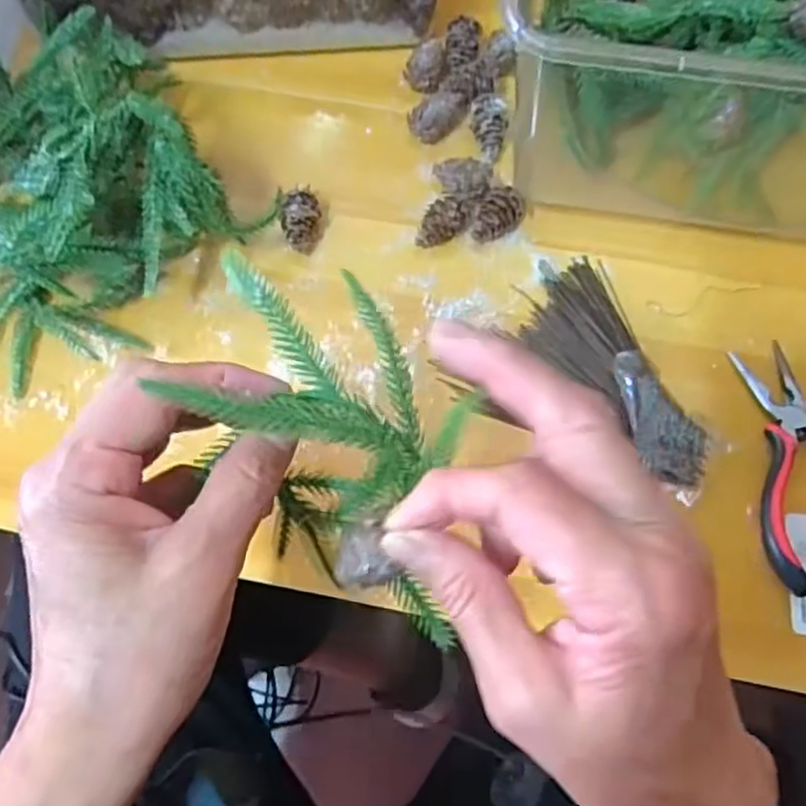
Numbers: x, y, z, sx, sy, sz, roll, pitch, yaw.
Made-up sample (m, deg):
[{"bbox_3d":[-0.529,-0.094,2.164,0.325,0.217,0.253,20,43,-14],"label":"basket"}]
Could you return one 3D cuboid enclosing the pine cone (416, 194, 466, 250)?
[{"bbox_3d":[0.023,-0.101,0.401,0.020,0.023,0.029,35,75,11],"label":"pine cone"}]

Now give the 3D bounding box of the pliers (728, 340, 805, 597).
[{"bbox_3d":[0.220,0.029,0.360,0.085,0.022,0.128,-6,71,-2],"label":"pliers"}]

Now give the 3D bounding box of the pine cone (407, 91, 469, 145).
[{"bbox_3d":[0.022,-0.174,0.428,0.038,0.021,0.021,-37,75,-11],"label":"pine cone"}]

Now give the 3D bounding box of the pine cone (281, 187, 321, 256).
[{"bbox_3d":[-0.059,-0.103,0.404,0.019,0.025,0.035,0,71,0],"label":"pine cone"}]

